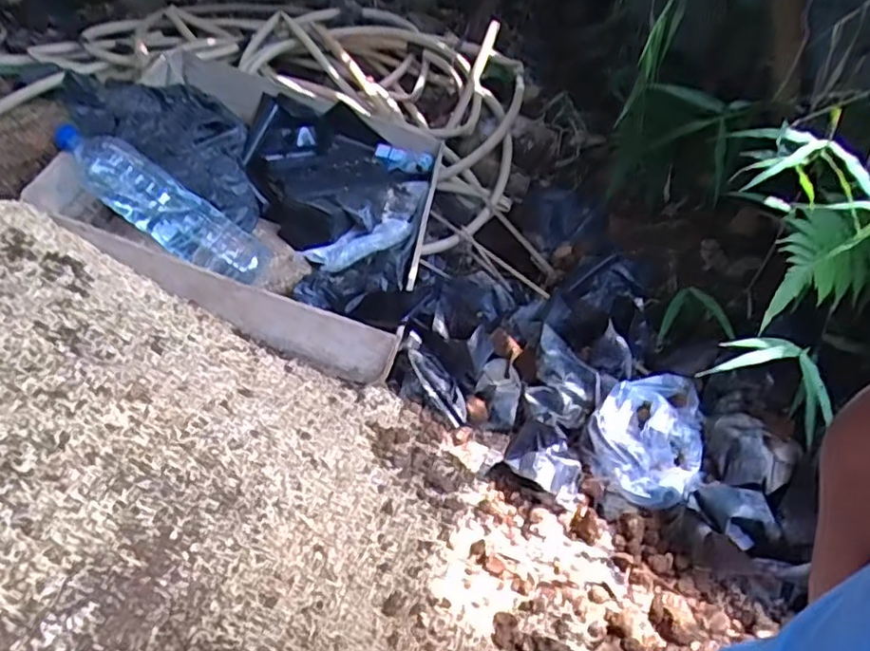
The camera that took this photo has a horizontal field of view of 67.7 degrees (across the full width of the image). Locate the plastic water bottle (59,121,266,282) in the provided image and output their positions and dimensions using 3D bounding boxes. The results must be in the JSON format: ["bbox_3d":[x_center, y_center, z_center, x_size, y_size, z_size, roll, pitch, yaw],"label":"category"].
[{"bbox_3d":[-0.385,-0.166,0.902,0.302,0.069,0.067,35,33,-11],"label":"plastic water bottle"}]

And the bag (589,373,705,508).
[{"bbox_3d":[0.299,0.139,0.890,0.145,0.092,0.218,20,37,22],"label":"bag"}]

